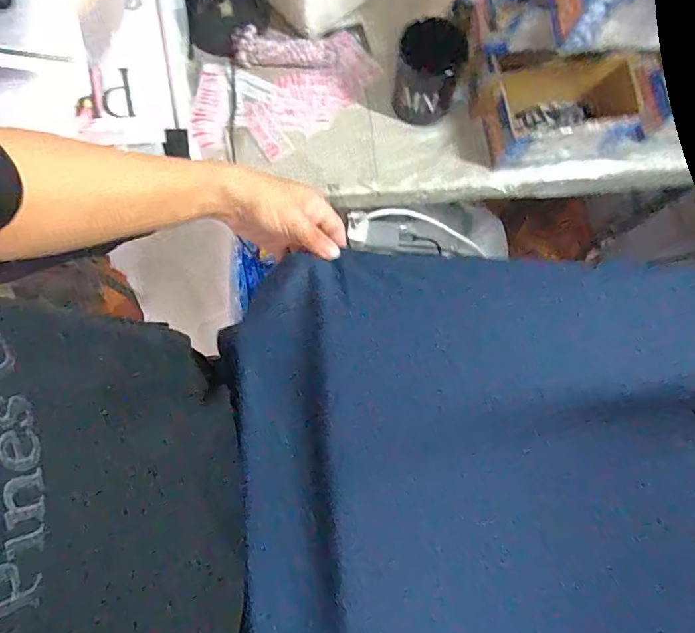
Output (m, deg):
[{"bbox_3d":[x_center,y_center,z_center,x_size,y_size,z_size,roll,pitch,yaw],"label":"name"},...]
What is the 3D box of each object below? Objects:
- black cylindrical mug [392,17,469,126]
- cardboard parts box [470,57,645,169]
[{"bbox_3d":[0.100,-0.299,0.590,0.080,0.094,0.078,14,78,2],"label":"black cylindrical mug"},{"bbox_3d":[0.269,-0.251,0.588,0.194,0.072,0.098,-8,78,-3],"label":"cardboard parts box"}]

